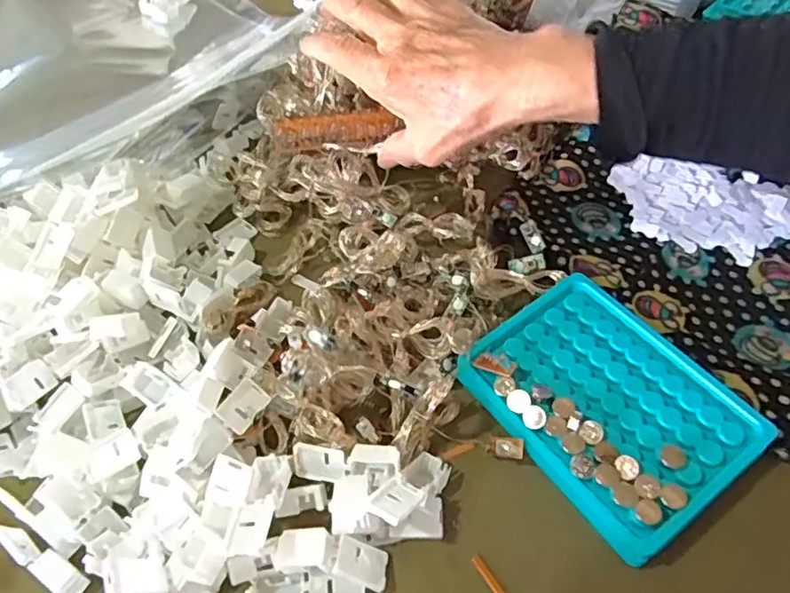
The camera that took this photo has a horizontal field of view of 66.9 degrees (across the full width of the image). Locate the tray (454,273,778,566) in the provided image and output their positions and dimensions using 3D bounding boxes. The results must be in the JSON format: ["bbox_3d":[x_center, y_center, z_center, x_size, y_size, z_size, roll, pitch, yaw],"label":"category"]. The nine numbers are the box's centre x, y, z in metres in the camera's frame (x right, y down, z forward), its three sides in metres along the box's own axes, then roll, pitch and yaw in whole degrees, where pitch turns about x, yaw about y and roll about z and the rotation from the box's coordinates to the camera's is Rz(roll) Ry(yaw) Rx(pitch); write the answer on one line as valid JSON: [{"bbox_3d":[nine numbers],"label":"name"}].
[{"bbox_3d":[0.110,0.054,0.317,0.098,0.023,0.132,-34,57,-17],"label":"tray"}]

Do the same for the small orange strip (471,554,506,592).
[{"bbox_3d":[0.045,0.134,0.287,0.005,0.004,0.023,-32,56,-15],"label":"small orange strip"}]

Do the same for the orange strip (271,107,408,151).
[{"bbox_3d":[-0.044,-0.118,0.427,0.087,0.014,0.024,-2,57,8],"label":"orange strip"}]

